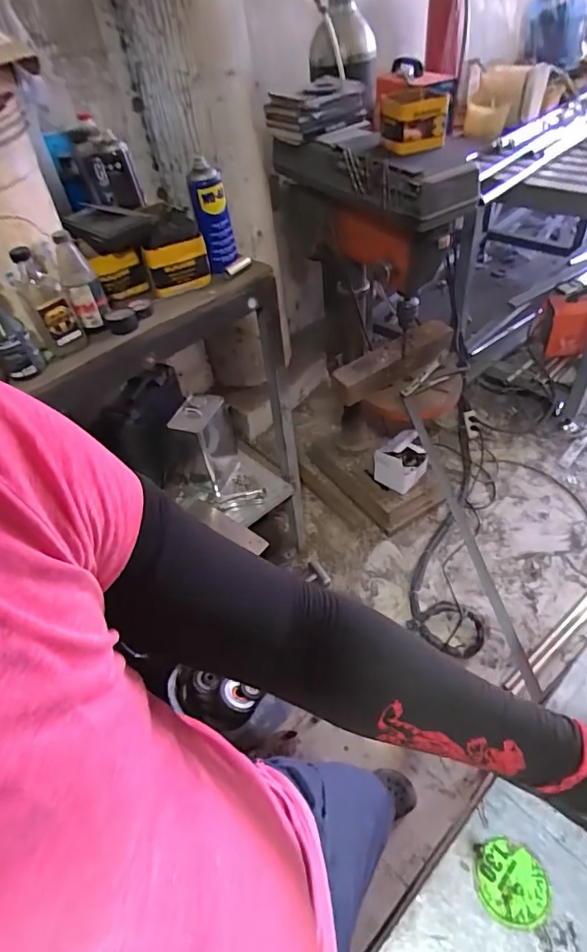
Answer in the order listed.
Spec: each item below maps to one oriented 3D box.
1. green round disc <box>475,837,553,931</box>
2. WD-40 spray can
[{"bbox_3d":[0.203,0.376,0.470,0.062,0.005,0.064,-4,47,4],"label":"green round disc"},{"bbox_3d":[-0.153,-0.487,0.964,0.061,0.184,0.057,-4,47,4],"label":"WD-40 spray can"}]

